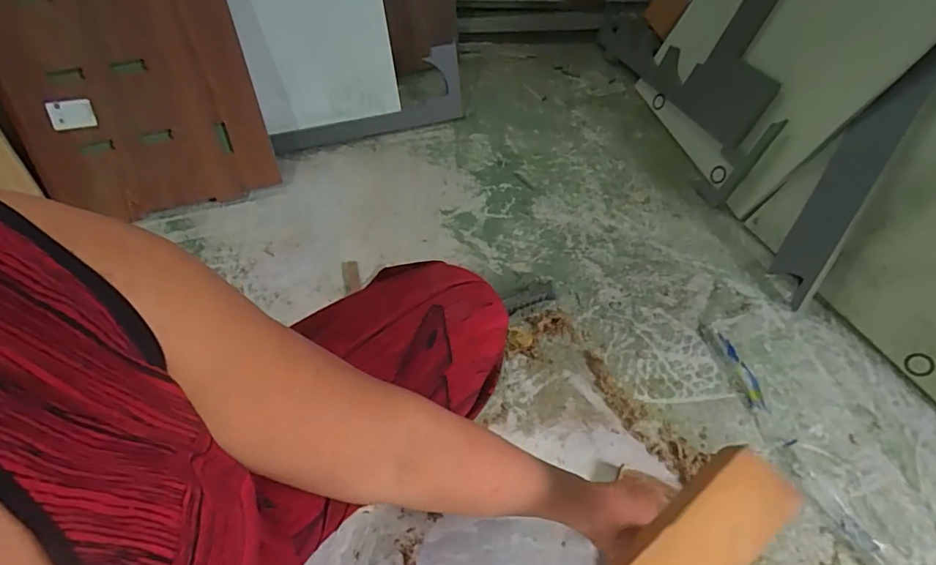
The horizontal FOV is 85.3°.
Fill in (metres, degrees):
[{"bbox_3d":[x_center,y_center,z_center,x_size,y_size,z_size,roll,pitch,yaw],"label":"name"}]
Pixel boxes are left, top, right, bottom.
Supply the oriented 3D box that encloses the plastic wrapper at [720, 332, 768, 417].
[{"bbox_3d":[0.413,0.134,0.759,0.024,0.010,0.126,-5,56,-6],"label":"plastic wrapper"}]

